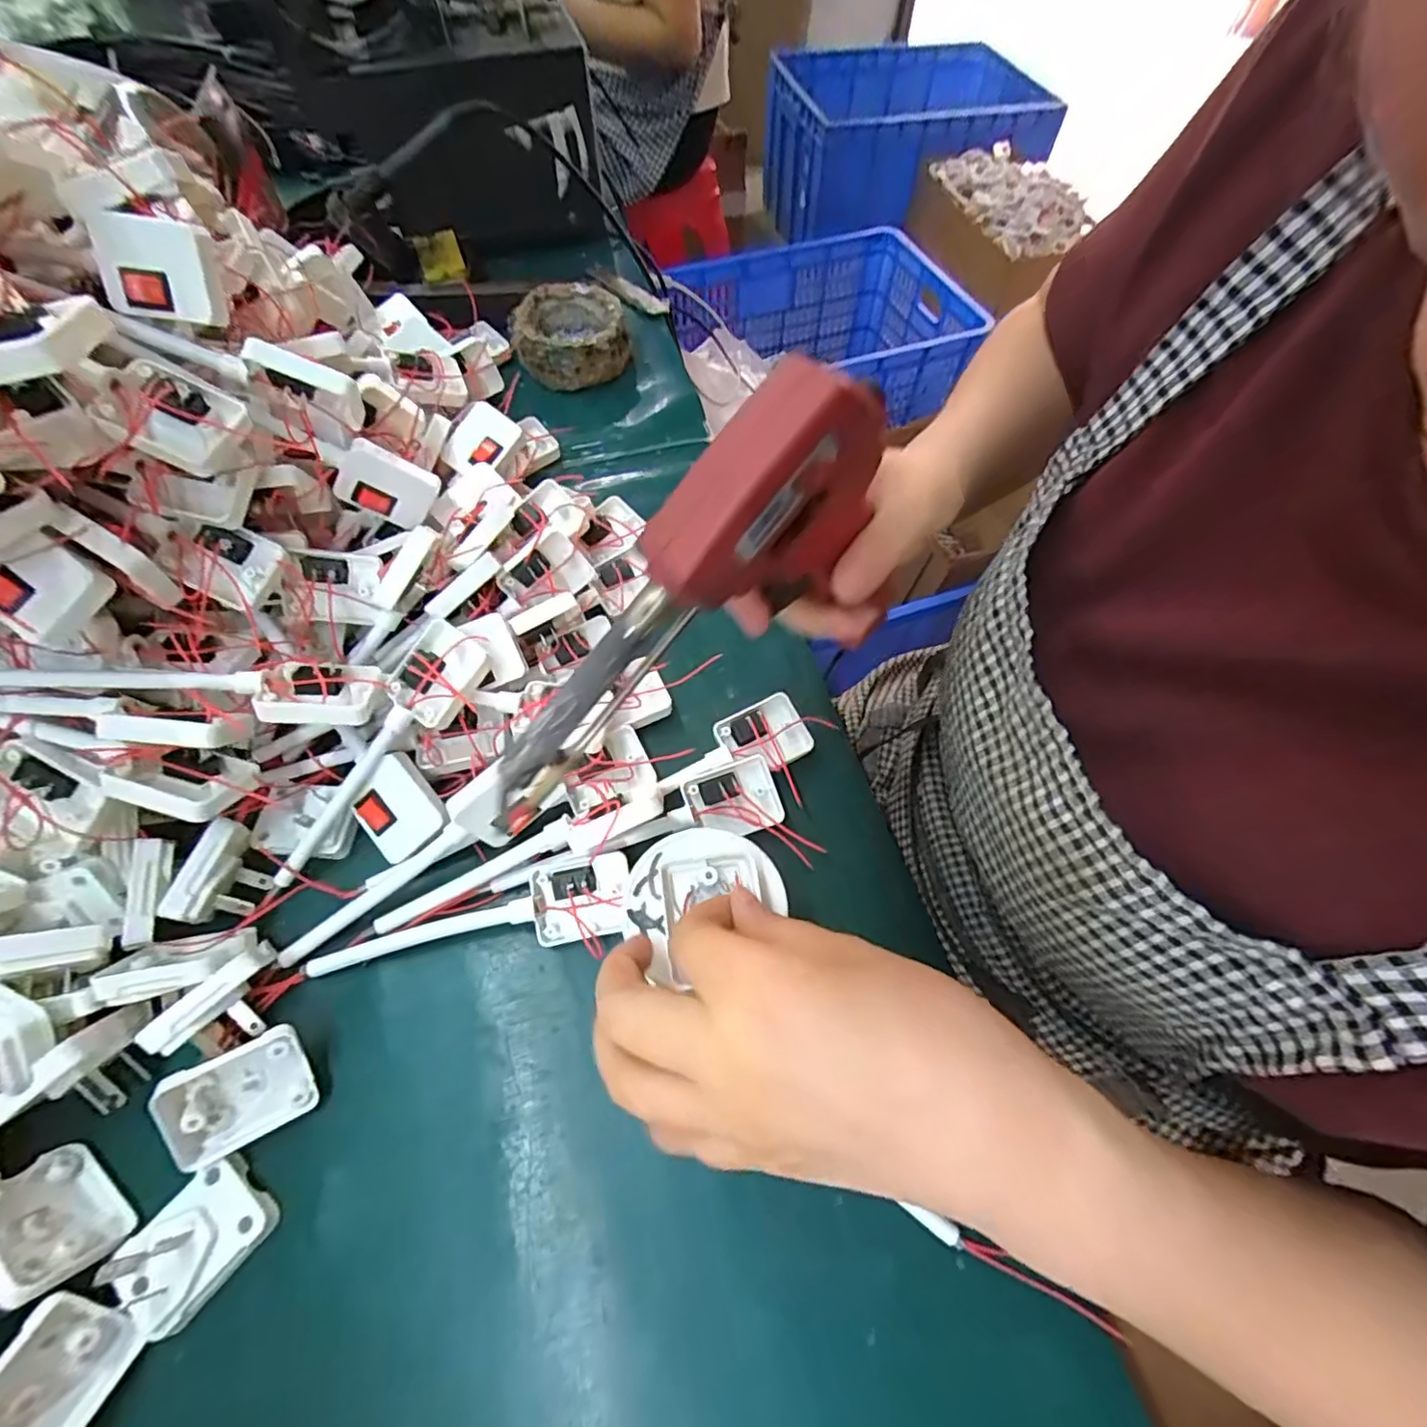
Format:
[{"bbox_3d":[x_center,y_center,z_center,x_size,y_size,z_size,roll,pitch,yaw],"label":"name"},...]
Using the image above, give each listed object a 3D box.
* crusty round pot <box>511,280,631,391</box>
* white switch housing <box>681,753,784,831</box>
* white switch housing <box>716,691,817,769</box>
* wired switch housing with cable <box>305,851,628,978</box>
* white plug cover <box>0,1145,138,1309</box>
[{"bbox_3d":[-0.116,-0.310,0.509,0.087,0.041,0.082,0,61,-1],"label":"crusty round pot"},{"bbox_3d":[0.010,0.045,0.329,0.047,0.011,0.037,-16,62,-9],"label":"white switch housing"},{"bbox_3d":[0.029,0.012,0.348,0.047,0.011,0.036,-25,64,-14],"label":"white switch housing"},{"bbox_3d":[-0.115,0.102,0.300,0.149,0.020,0.036,-12,62,-8],"label":"wired switch housing with cable"},{"bbox_3d":[-0.254,0.193,0.237,0.048,0.039,0.012,38,93,17],"label":"white plug cover"}]

